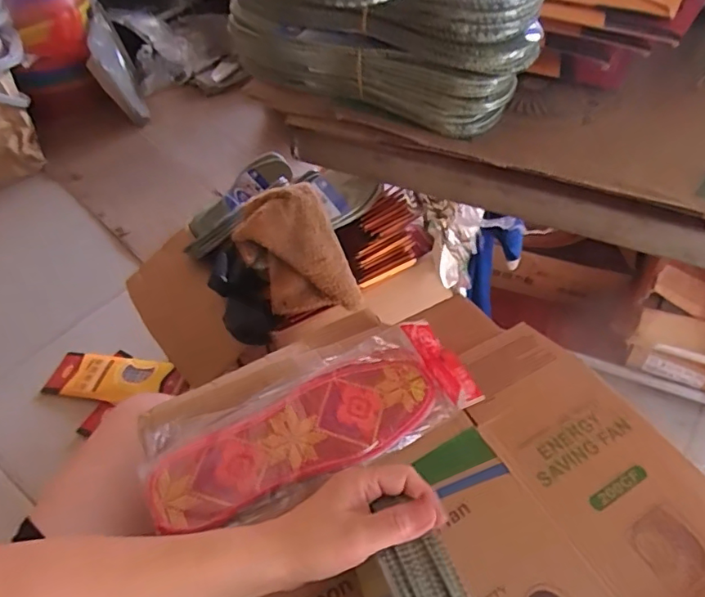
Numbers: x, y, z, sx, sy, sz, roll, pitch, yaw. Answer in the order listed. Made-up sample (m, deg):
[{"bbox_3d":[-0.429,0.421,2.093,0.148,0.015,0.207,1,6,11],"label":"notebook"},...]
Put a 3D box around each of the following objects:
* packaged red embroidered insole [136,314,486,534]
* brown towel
[{"bbox_3d":[-0.028,0.108,0.478,0.302,0.020,0.107,-21,59,-20],"label":"packaged red embroidered insole"},{"bbox_3d":[-0.082,-0.063,0.776,0.128,0.039,0.198,-23,94,-1],"label":"brown towel"}]

